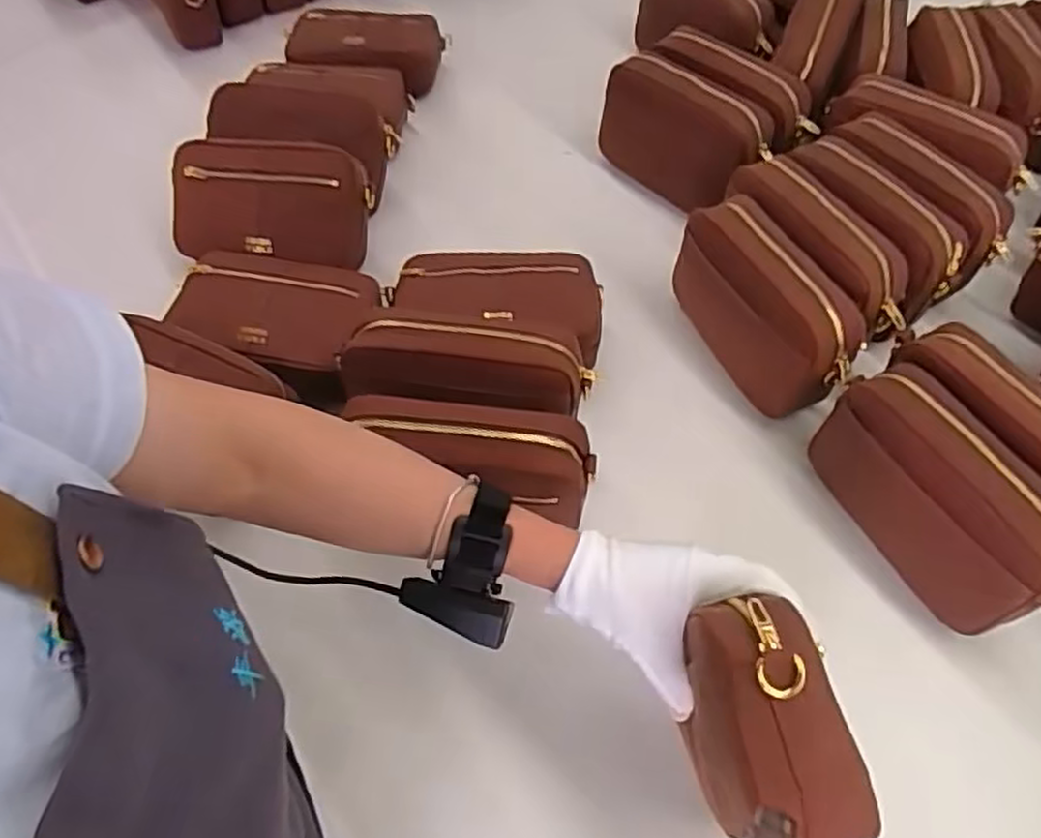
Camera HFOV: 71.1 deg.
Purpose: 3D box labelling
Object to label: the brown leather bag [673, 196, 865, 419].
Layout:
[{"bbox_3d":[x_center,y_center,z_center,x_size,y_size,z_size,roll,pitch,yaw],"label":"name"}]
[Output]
[{"bbox_3d":[0.223,-0.101,0.669,0.070,0.120,0.195,-22,59,-13],"label":"brown leather bag"}]

